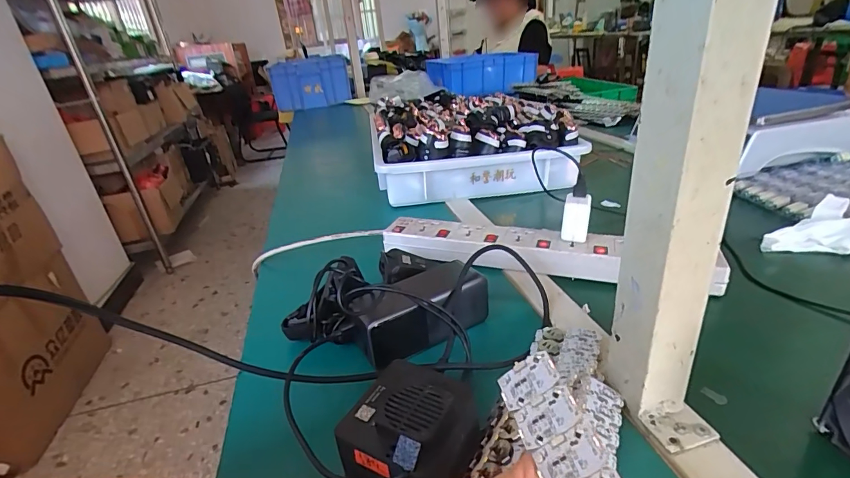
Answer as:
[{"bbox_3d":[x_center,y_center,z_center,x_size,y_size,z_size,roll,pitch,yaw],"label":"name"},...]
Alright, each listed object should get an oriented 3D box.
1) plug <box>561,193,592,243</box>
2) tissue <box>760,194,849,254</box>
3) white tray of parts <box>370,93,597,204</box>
[{"bbox_3d":[0.173,-0.022,0.491,0.029,0.052,0.024,4,28,21],"label":"plug"},{"bbox_3d":[0.460,-0.010,0.493,0.117,0.040,0.062,-15,27,-16],"label":"tissue"},{"bbox_3d":[0.071,-0.217,0.900,0.343,0.124,0.477,-8,26,-3],"label":"white tray of parts"}]

